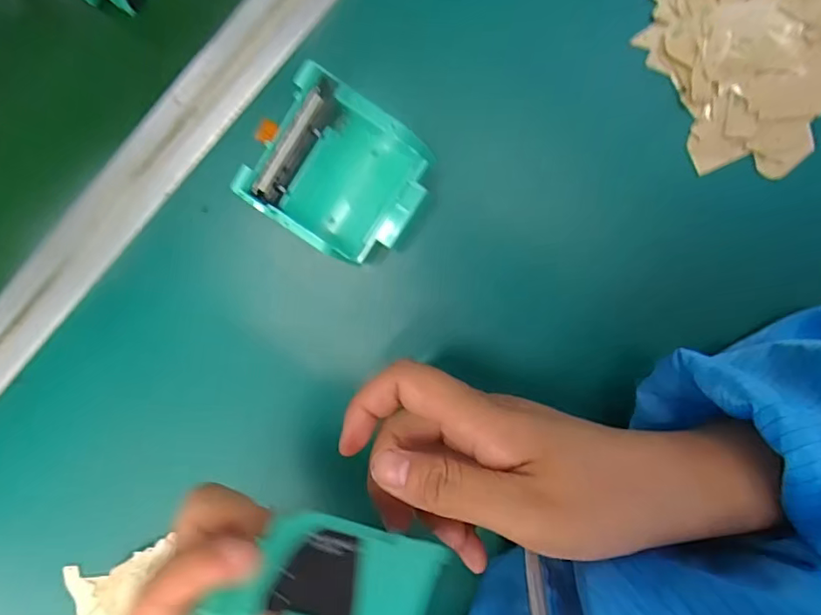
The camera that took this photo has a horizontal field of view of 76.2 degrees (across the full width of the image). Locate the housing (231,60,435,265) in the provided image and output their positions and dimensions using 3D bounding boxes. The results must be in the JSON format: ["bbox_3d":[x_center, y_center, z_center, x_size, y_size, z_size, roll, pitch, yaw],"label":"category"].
[{"bbox_3d":[-0.035,-0.066,0.270,0.080,0.038,0.074,35,98,1],"label":"housing"}]

